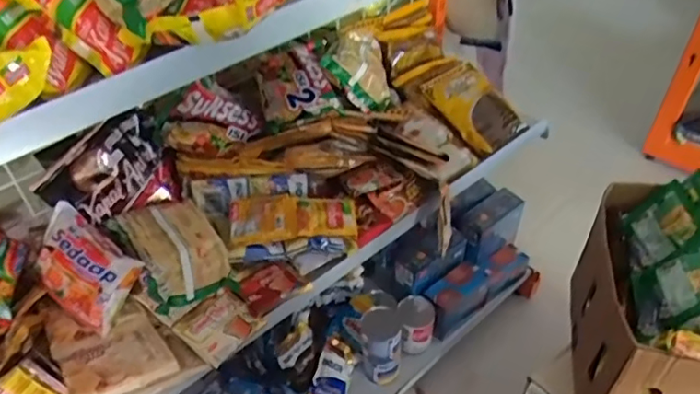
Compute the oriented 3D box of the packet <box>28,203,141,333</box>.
[{"bbox_3d":[-0.330,0.084,0.687,0.142,0.029,0.098,34,90,16],"label":"packet"}]

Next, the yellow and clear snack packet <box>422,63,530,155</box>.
[{"bbox_3d":[0.226,-0.164,1.014,0.129,0.049,0.175,-28,61,-20],"label":"yellow and clear snack packet"}]

